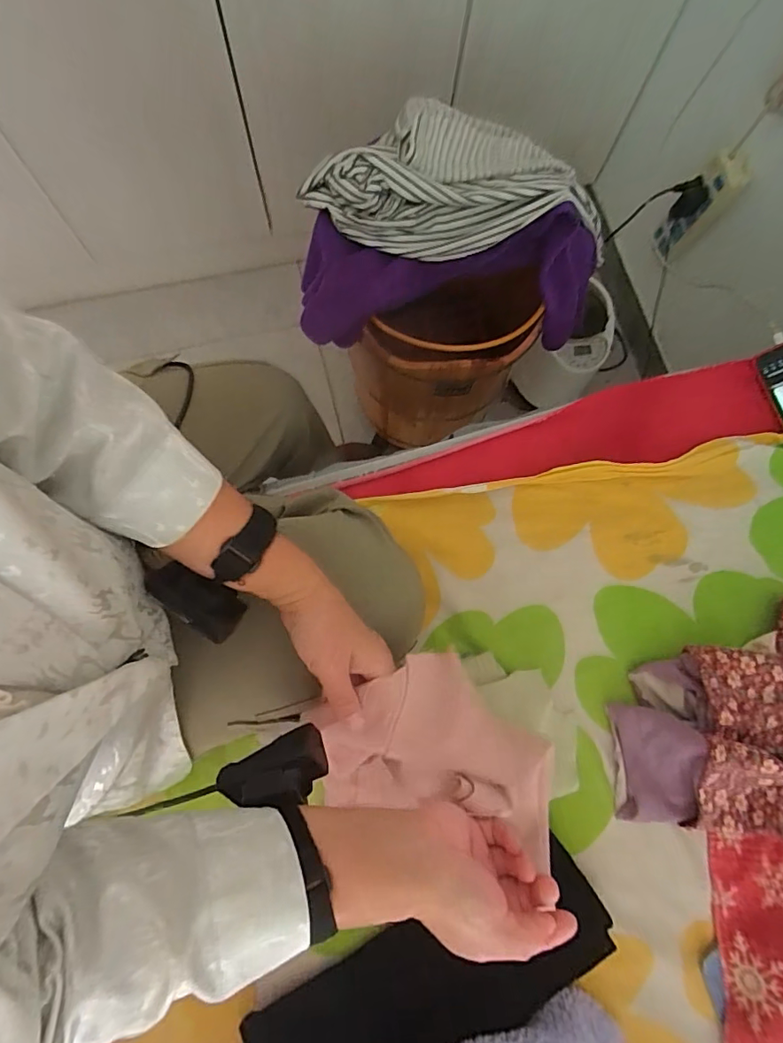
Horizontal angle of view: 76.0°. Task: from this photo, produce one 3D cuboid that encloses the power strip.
[{"bbox_3d":[0.549,-0.559,0.918,0.081,0.207,0.044,40,78,6],"label":"power strip"}]

